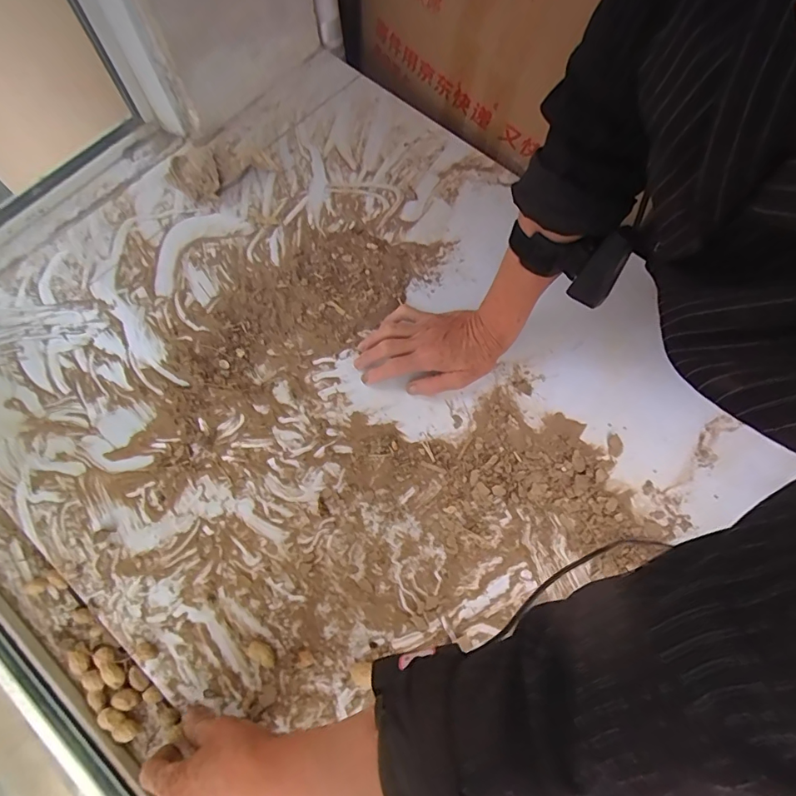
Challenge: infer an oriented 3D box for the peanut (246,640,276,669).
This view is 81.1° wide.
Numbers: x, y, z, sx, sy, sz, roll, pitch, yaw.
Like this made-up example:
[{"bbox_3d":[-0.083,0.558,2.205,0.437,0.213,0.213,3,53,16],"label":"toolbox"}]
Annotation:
[{"bbox_3d":[-0.124,0.232,0.422,0.028,0.010,0.016,22,72,6],"label":"peanut"}]

